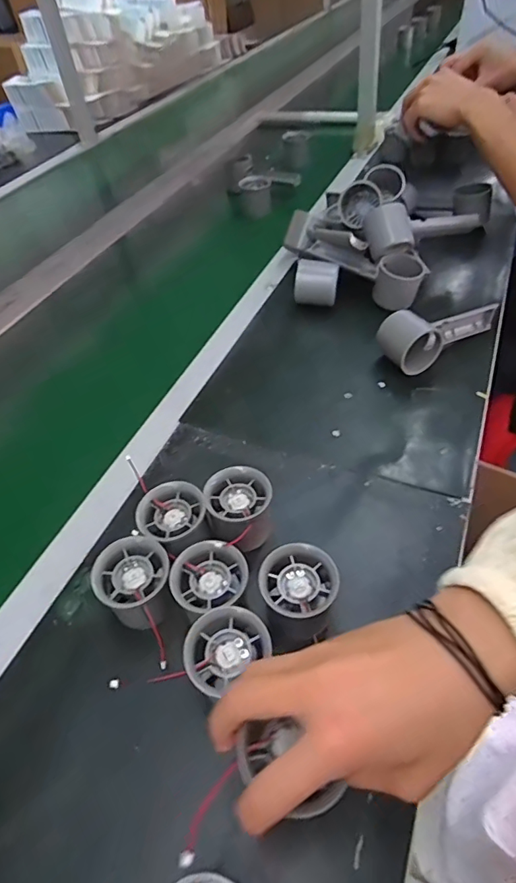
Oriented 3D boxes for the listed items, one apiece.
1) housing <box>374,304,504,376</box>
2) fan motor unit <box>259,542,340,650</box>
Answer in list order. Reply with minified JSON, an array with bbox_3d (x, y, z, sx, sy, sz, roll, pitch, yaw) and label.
[{"bbox_3d":[0.213,-0.138,0.580,0.155,0.052,0.058,-31,52,-21],"label":"housing"},{"bbox_3d":[0.032,0.113,0.370,0.054,0.054,0.052,-3,48,3],"label":"fan motor unit"}]

